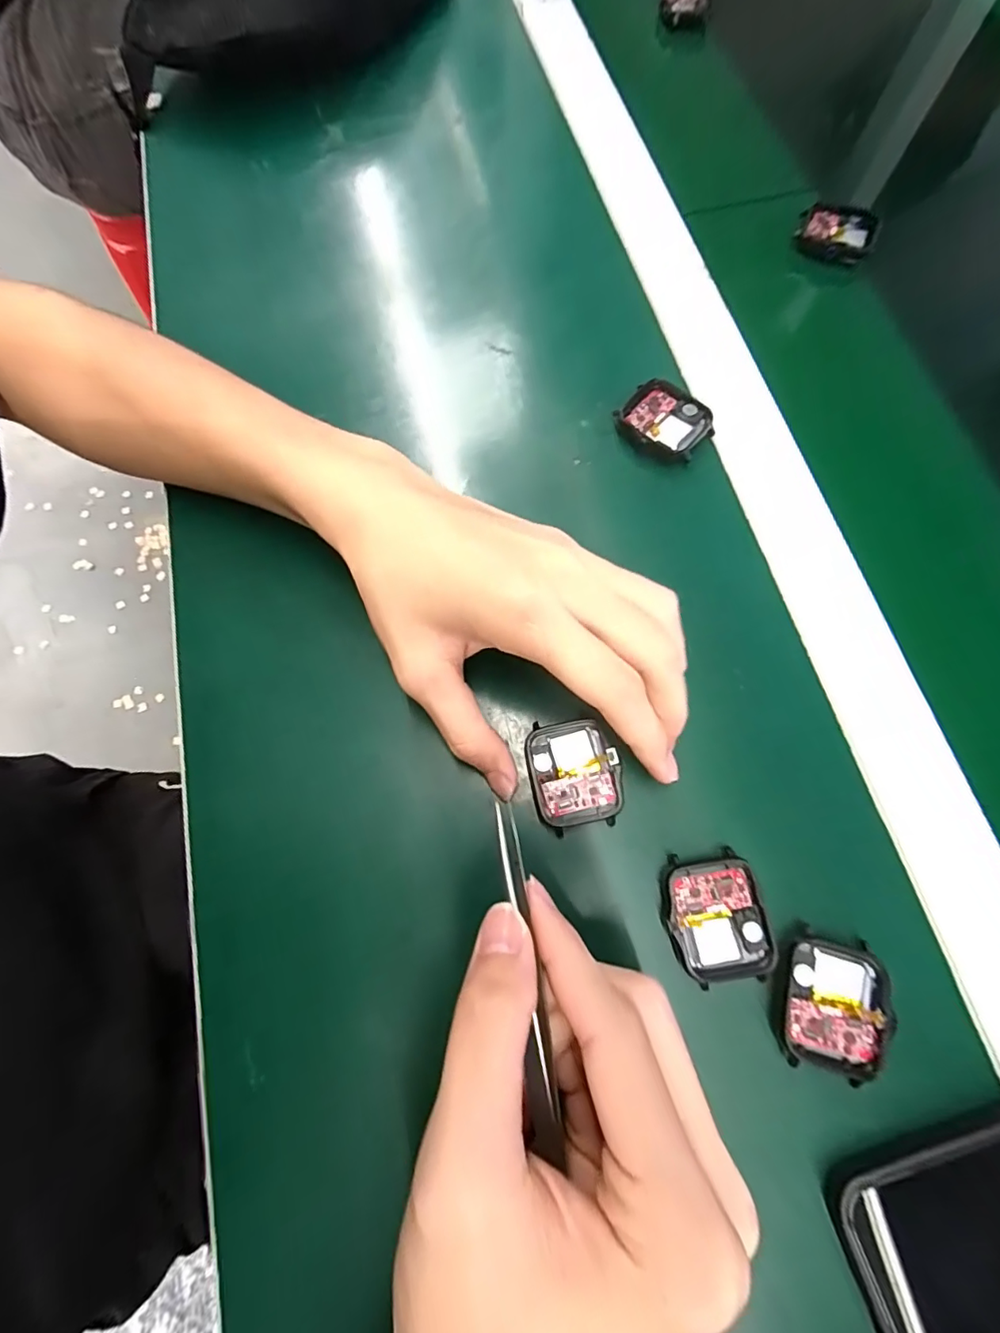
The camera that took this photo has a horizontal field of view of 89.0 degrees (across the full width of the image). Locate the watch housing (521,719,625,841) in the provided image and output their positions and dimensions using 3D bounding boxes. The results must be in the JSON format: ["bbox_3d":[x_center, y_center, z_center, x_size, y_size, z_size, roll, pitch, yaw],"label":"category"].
[{"bbox_3d":[0.032,0.048,0.224,0.037,0.014,0.045,-11,73,-2],"label":"watch housing"}]

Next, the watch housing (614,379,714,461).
[{"bbox_3d":[0.089,-0.131,0.275,0.046,0.013,0.037,36,77,11],"label":"watch housing"}]

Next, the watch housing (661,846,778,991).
[{"bbox_3d":[0.086,0.101,0.204,0.039,0.006,0.047,-9,73,-2],"label":"watch housing"}]

